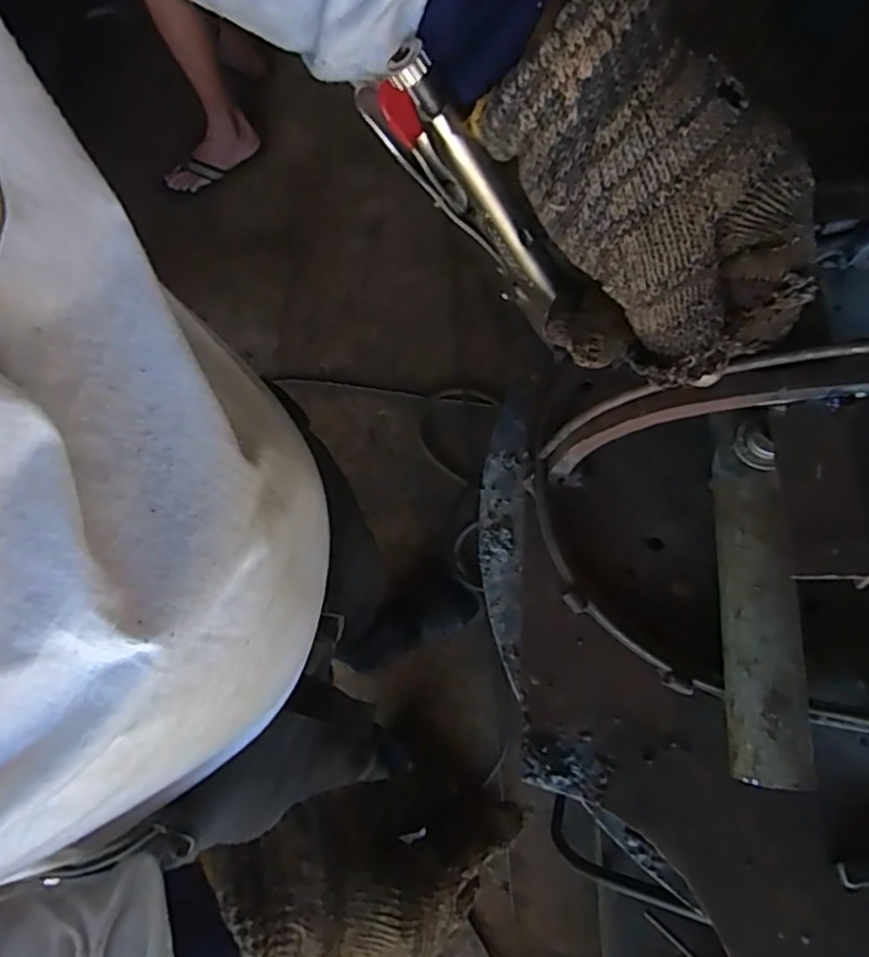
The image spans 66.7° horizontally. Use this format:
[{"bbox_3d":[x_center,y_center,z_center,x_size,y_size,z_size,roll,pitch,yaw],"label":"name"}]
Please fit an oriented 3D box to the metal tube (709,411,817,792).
[{"bbox_3d":[0.144,0.049,0.294,0.026,0.028,0.160,-1,72,10],"label":"metal tube"}]

